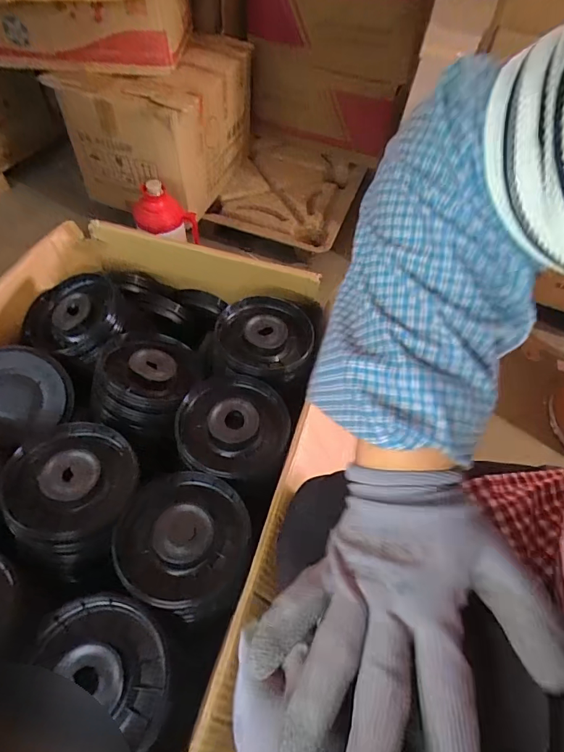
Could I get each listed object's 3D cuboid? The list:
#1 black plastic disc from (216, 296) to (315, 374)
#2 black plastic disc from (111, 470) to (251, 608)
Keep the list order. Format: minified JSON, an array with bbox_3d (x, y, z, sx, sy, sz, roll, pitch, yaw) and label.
[{"bbox_3d":[-0.024,-0.063,0.627,0.135,0.027,0.144,2,55,-3],"label":"black plastic disc"},{"bbox_3d":[-0.109,0.164,0.461,0.137,0.030,0.137,2,55,-3],"label":"black plastic disc"}]

